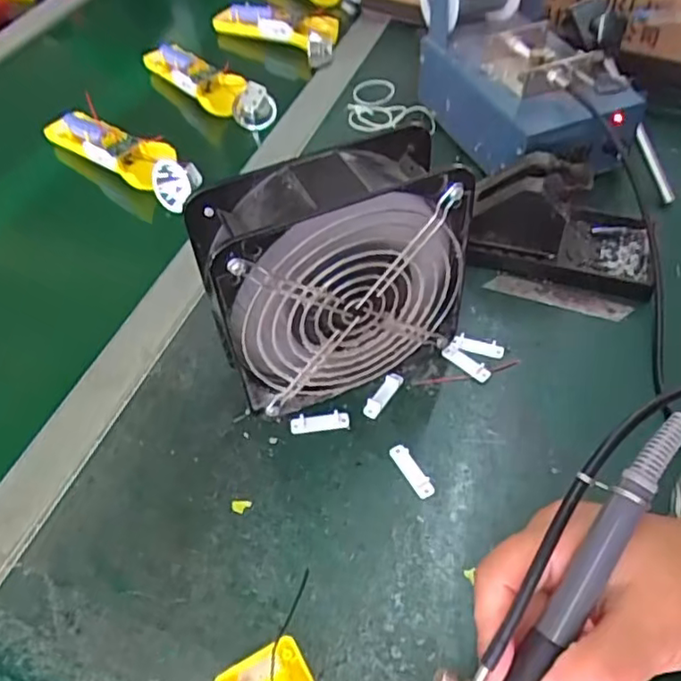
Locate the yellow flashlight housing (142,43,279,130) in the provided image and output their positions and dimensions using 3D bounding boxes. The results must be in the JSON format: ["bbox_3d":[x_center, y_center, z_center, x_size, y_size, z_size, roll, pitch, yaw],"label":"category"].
[{"bbox_3d":[-0.154,-0.287,0.691,0.210,0.042,0.051,35,60,30],"label":"yellow flashlight housing"}]

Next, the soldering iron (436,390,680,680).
[{"bbox_3d":[0.070,0.102,0.227,0.031,0.018,0.213,29,84,27],"label":"soldering iron"}]

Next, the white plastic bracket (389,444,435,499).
[{"bbox_3d":[0.043,0.078,0.377,0.011,0.004,0.037,-25,51,-16],"label":"white plastic bracket"}]

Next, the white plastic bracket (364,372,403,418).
[{"bbox_3d":[0.028,0.035,0.413,0.010,0.006,0.038,25,56,24],"label":"white plastic bracket"}]

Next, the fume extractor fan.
[{"bbox_3d":[-0.003,-0.033,0.378,0.148,0.151,0.057,-22,51,-14],"label":"fume extractor fan"}]

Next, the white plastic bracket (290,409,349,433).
[{"bbox_3d":[-0.013,0.052,0.402,0.037,0.005,0.011,-6,49,0],"label":"white plastic bracket"}]

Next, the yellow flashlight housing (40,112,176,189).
[{"bbox_3d":[-0.223,-0.190,0.605,0.165,0.025,0.043,29,57,26],"label":"yellow flashlight housing"}]

